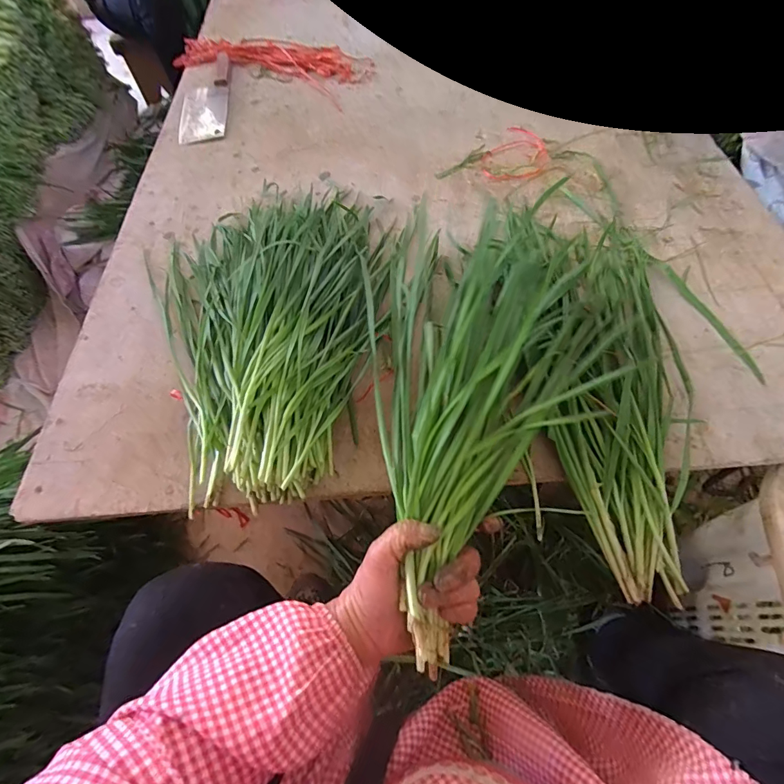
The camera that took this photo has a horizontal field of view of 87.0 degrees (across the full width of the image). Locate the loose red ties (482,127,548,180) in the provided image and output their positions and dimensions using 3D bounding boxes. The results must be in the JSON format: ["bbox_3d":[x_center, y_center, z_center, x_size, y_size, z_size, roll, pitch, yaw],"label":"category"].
[{"bbox_3d":[0.194,-0.381,0.653,0.097,0.004,0.137,3,62,5],"label":"loose red ties"}]

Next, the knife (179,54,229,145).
[{"bbox_3d":[-0.355,-0.567,0.790,0.078,0.012,0.288,-9,62,-1],"label":"knife"}]

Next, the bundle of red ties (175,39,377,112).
[{"bbox_3d":[-0.236,-0.677,0.843,0.409,0.015,0.176,25,66,16],"label":"bundle of red ties"}]

